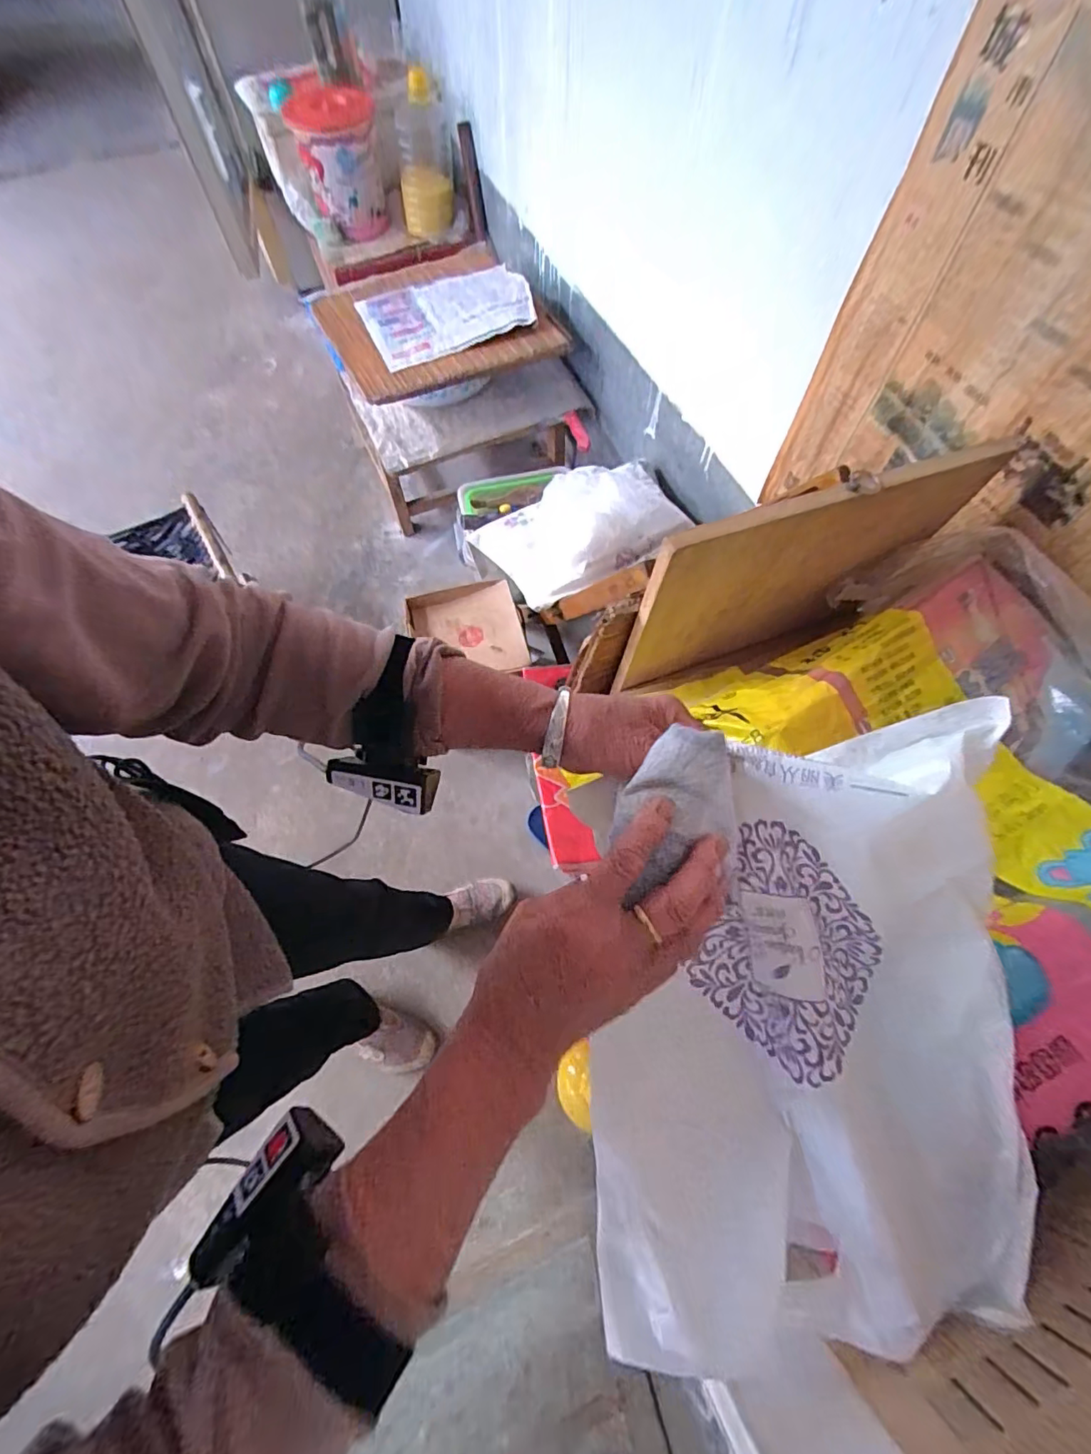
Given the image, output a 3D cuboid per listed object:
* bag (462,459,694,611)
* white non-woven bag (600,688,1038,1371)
[{"bbox_3d":[0.071,-0.402,1.031,0.363,0.151,0.267,-34,70,-15],"label":"bag"},{"bbox_3d":[0.149,0.169,0.305,0.235,0.149,0.307,-2,65,-1],"label":"white non-woven bag"}]

